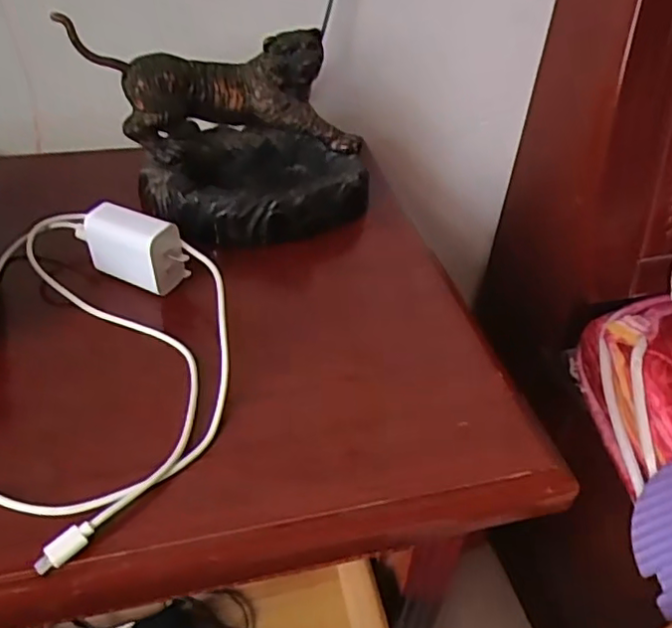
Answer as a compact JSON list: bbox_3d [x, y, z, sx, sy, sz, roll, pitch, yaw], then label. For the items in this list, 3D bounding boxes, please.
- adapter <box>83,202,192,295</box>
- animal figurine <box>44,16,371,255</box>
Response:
[{"bbox_3d":[-0.128,-0.039,0.415,0.068,0.052,0.027,14,39,17],"label":"adapter"},{"bbox_3d":[-0.067,-0.136,0.470,0.158,0.094,0.151,-29,51,-31],"label":"animal figurine"}]

